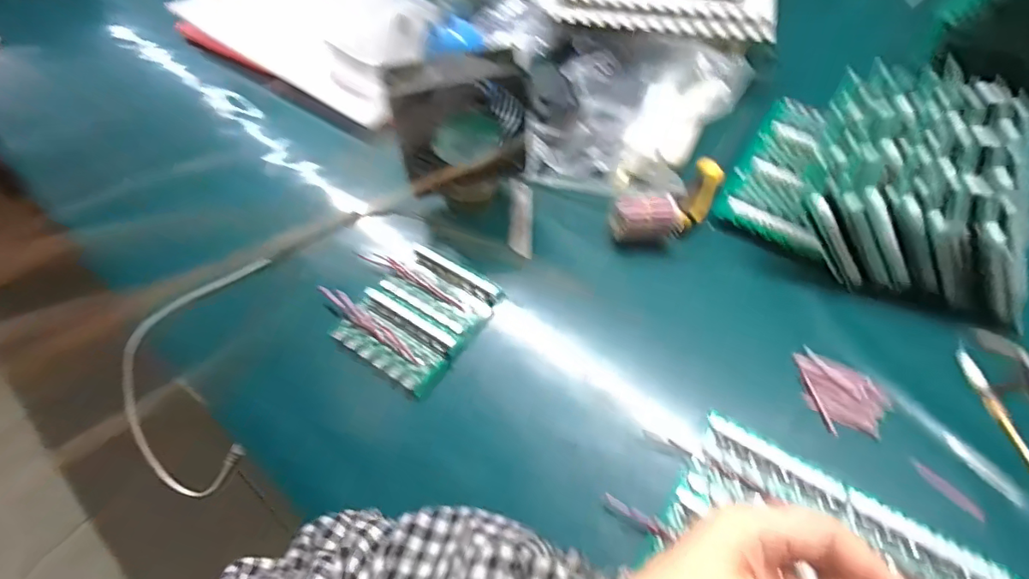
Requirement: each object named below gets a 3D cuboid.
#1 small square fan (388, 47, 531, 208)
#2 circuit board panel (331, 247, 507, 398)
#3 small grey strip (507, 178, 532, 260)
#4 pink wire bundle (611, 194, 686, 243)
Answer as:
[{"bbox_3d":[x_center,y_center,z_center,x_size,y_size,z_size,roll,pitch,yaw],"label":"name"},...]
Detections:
[{"bbox_3d":[-0.043,-0.145,0.466,0.125,0.140,0.045,-20,59,-7],"label":"small square fan"},{"bbox_3d":[-0.083,0.023,0.452,0.102,0.021,0.123,28,65,20],"label":"circuit board panel"},{"bbox_3d":[0.007,-0.075,0.520,0.023,0.004,0.094,3,62,-2],"label":"small grey strip"},{"bbox_3d":[0.125,-0.070,0.467,0.063,0.035,0.034,2,59,6],"label":"pink wire bundle"}]

